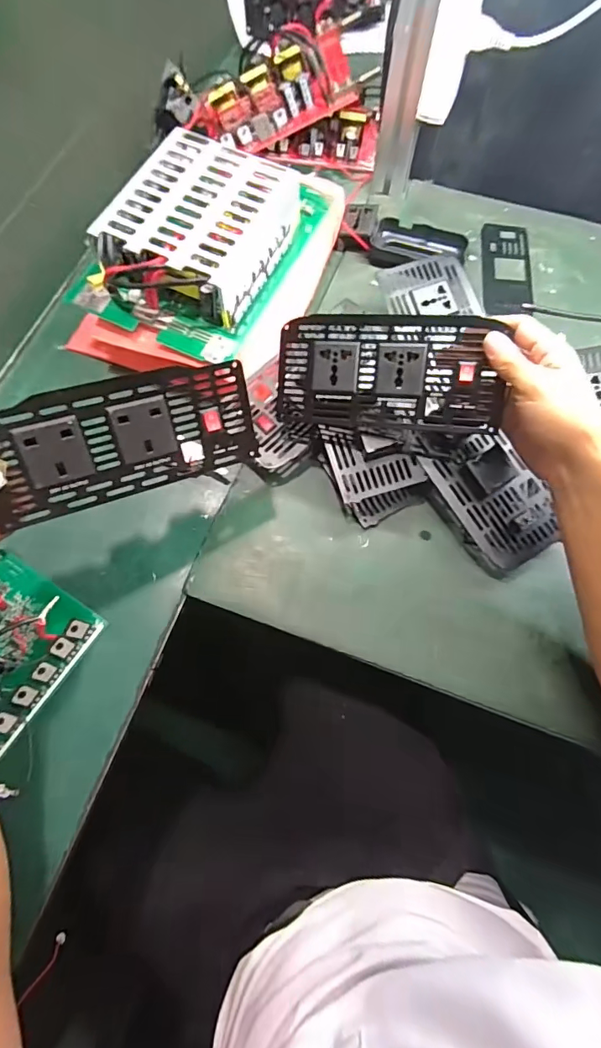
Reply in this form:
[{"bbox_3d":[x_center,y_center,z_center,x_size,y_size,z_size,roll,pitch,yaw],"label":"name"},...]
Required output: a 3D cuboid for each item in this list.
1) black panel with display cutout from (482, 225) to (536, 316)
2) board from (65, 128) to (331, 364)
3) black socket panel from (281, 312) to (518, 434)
[{"bbox_3d":[0.248,-0.307,0.562,0.057,0.011,0.137,4,70,1],"label":"black panel with display cutout"},{"bbox_3d":[-0.097,-0.293,0.467,0.177,0.064,0.240,25,72,8],"label":"board"},{"bbox_3d":[0.074,-0.131,0.405,0.185,0.026,0.090,7,103,15],"label":"black socket panel"}]

